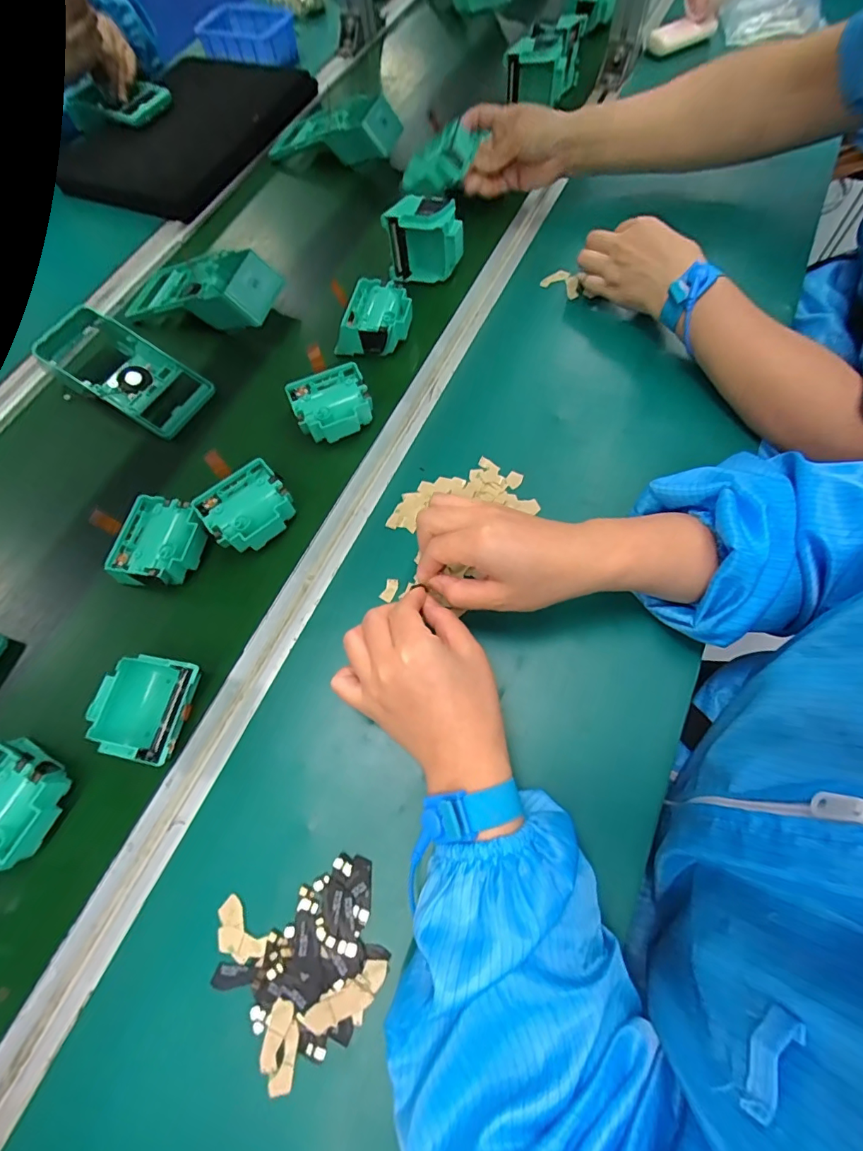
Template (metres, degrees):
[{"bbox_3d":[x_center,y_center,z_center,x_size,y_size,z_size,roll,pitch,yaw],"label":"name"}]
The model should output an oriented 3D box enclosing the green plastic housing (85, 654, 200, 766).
[{"bbox_3d":[-0.217,0.100,0.368,0.077,0.040,0.076,11,69,7],"label":"green plastic housing"}]

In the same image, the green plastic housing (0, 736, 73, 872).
[{"bbox_3d":[-0.306,0.171,0.350,0.068,0.047,0.076,23,71,11],"label":"green plastic housing"}]

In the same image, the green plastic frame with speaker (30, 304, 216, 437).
[{"bbox_3d":[-0.331,-0.214,0.511,0.188,0.057,0.093,28,72,13],"label":"green plastic frame with speaker"}]

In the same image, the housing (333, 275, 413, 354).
[{"bbox_3d":[-0.058,-0.271,0.511,0.070,0.047,0.072,13,70,8],"label":"housing"}]

